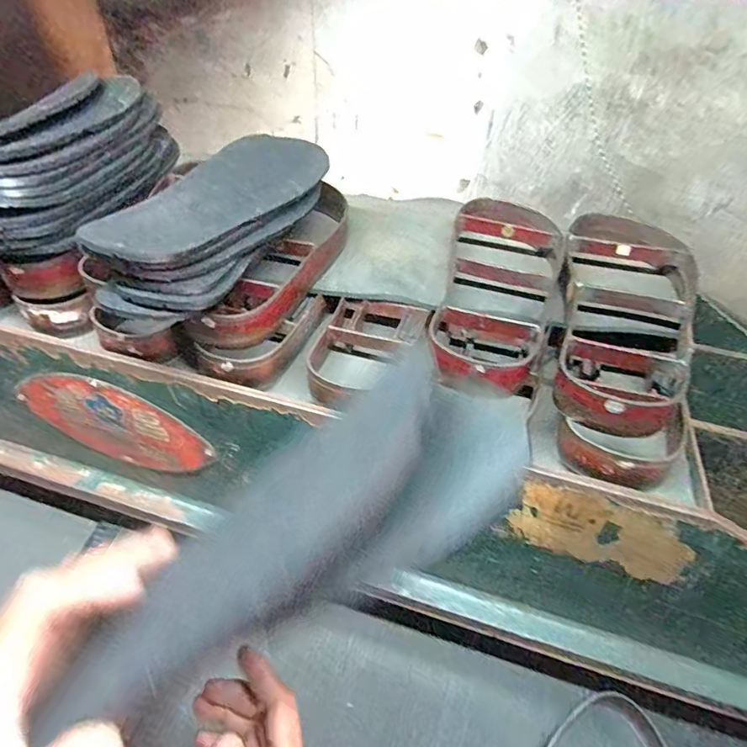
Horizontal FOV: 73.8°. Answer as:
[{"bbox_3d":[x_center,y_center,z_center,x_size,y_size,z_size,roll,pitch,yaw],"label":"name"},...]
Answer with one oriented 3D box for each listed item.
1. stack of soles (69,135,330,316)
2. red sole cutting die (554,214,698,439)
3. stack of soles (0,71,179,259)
[{"bbox_3d":[-0.146,-0.156,0.481,0.108,0.060,0.287,17,45,15],"label":"stack of soles"},{"bbox_3d":[0.242,-0.065,0.485,0.124,0.050,0.310,18,45,16],"label":"red sole cutting die"},{"bbox_3d":[-0.318,-0.213,0.504,0.109,0.091,0.277,8,43,5],"label":"stack of soles"}]

